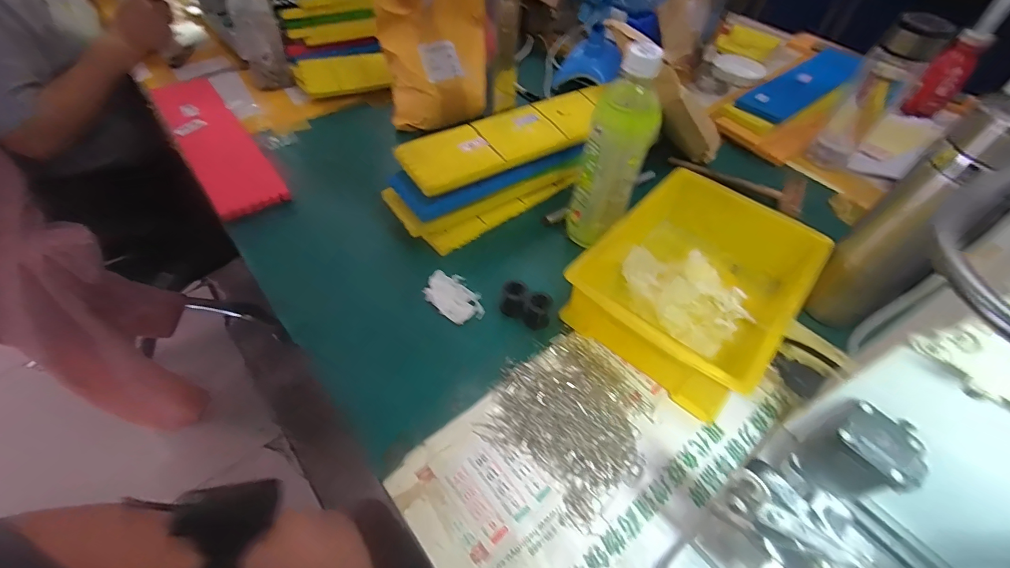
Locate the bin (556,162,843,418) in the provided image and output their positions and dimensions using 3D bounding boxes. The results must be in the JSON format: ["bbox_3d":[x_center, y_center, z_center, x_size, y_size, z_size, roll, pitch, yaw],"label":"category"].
[{"bbox_3d":[0.197,-0.007,0.453,0.177,0.075,0.233,36,57,22],"label":"bin"}]

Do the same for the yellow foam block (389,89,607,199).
[{"bbox_3d":[0.021,-0.179,0.520,0.301,0.025,0.085,-31,60,-25],"label":"yellow foam block"}]

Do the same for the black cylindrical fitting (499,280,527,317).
[{"bbox_3d":[0.010,0.016,0.449,0.025,0.032,0.025,2,52,-3],"label":"black cylindrical fitting"}]

